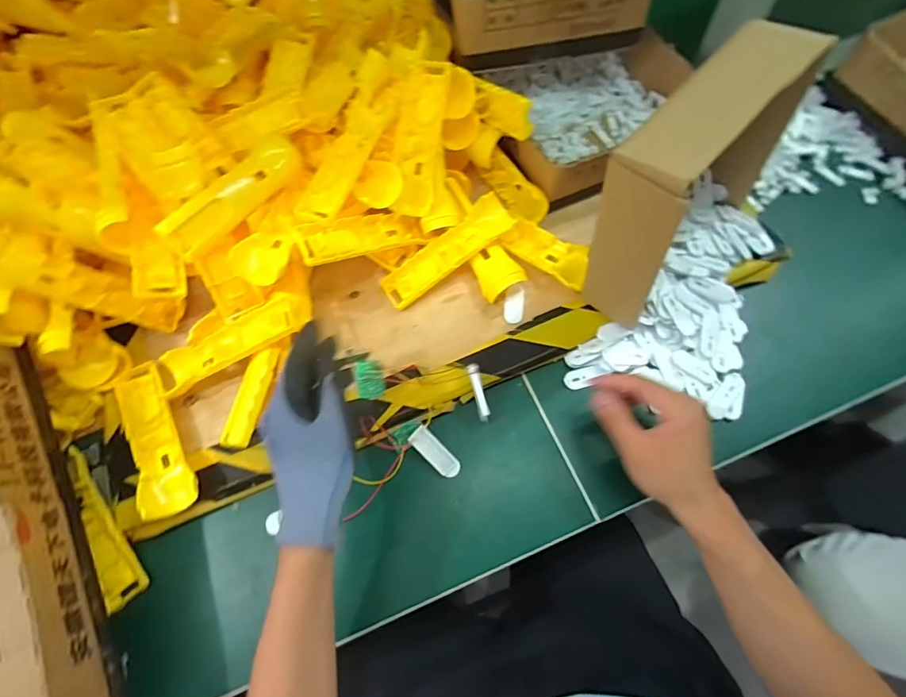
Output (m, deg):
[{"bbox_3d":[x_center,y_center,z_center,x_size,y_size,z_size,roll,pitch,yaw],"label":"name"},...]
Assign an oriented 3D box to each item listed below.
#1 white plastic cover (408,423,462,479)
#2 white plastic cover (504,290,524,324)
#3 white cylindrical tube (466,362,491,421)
[{"bbox_3d":[-0.017,0.104,0.441,0.057,0.009,0.020,41,75,18],"label":"white plastic cover"},{"bbox_3d":[0.068,-0.047,0.493,0.020,0.006,0.042,7,68,7],"label":"white plastic cover"},{"bbox_3d":[0.026,0.044,0.443,0.012,0.010,0.059,-14,95,-4],"label":"white cylindrical tube"}]

